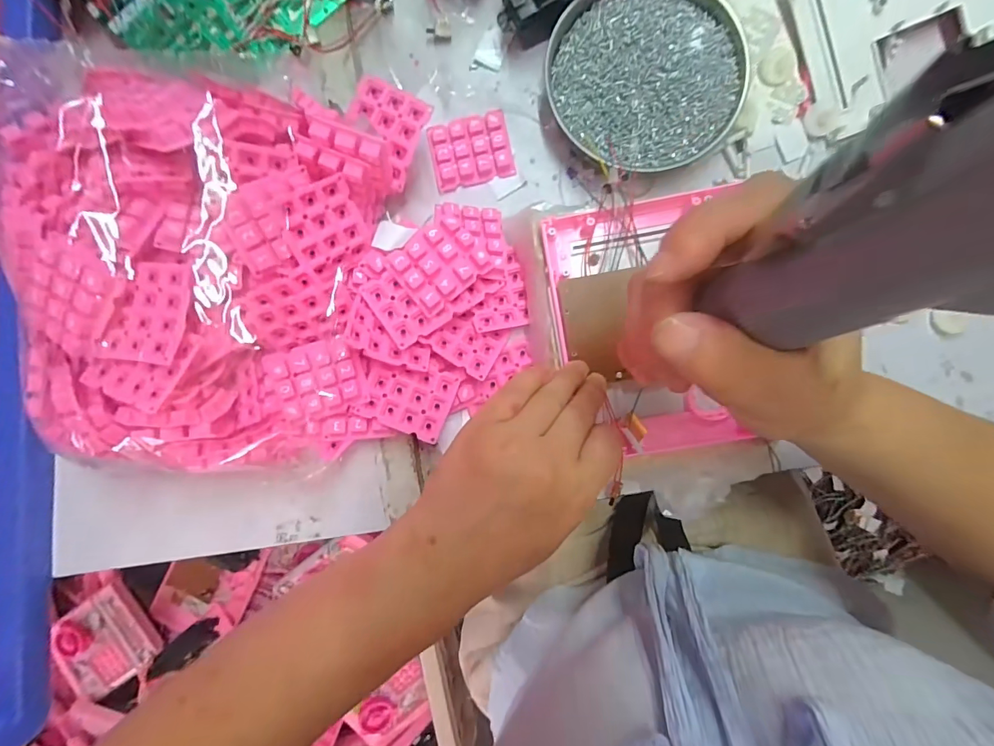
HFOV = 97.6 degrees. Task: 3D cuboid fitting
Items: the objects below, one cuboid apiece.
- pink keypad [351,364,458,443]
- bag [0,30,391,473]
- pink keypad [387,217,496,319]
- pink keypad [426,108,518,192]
[{"bbox_3d":[-0.062,0.016,0.302,0.061,0.006,0.047,22,76,-7],"label":"pink keypad"},{"bbox_3d":[-0.188,-0.064,0.269,0.211,0.066,0.238,8,93,0],"label":"bag"},{"bbox_3d":[-0.037,-0.074,0.288,0.056,0.011,0.047,-40,90,2],"label":"pink keypad"},{"bbox_3d":[-0.019,-0.165,0.324,0.058,0.006,0.046,-12,91,2],"label":"pink keypad"}]

